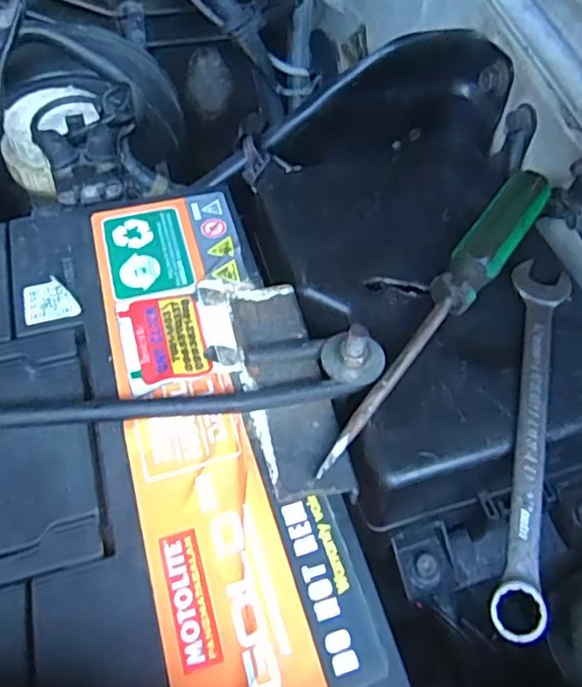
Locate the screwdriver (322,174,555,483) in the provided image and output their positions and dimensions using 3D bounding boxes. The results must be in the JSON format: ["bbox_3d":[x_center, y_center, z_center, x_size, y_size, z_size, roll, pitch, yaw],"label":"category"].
[{"bbox_3d":[0.063,-0.016,0.257,0.023,0.027,0.167,31,57,20],"label":"screwdriver"}]

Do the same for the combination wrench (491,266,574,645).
[{"bbox_3d":[0.090,0.027,0.233,0.022,0.008,0.152,15,53,9],"label":"combination wrench"}]

